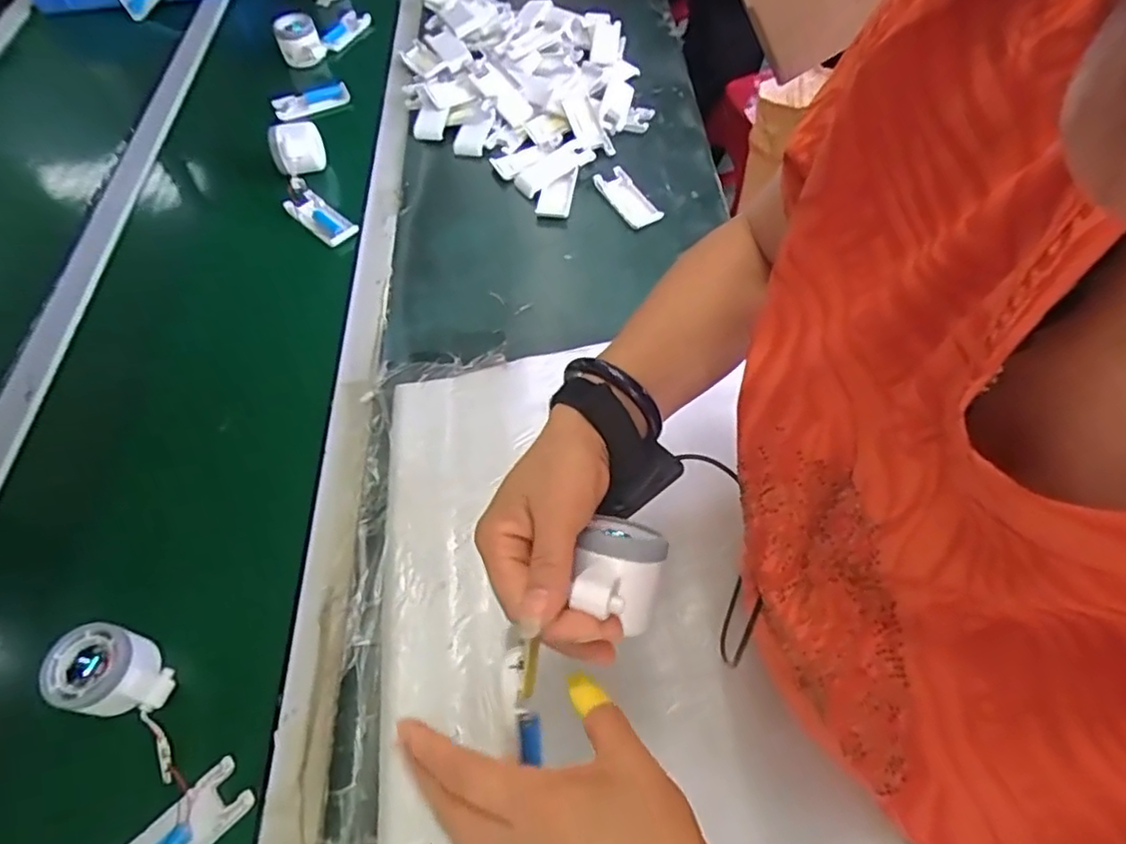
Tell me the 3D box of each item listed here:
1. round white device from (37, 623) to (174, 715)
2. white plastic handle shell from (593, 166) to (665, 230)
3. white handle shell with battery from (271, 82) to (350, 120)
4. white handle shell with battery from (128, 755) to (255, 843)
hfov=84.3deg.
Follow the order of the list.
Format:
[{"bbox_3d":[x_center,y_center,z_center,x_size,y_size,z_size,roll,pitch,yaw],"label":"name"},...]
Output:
[{"bbox_3d":[-0.337,0.189,0.468,0.084,0.040,0.062,1,58,3],"label":"round white device"},{"bbox_3d":[0.079,-0.279,0.770,0.042,0.009,0.103,-25,60,-13],"label":"white plastic handle shell"},{"bbox_3d":[-0.362,-0.462,0.897,0.105,0.031,0.018,-21,59,-11],"label":"white handle shell with battery"},{"bbox_3d":[-0.272,0.291,0.433,0.106,0.011,0.041,-40,64,-20],"label":"white handle shell with battery"}]

